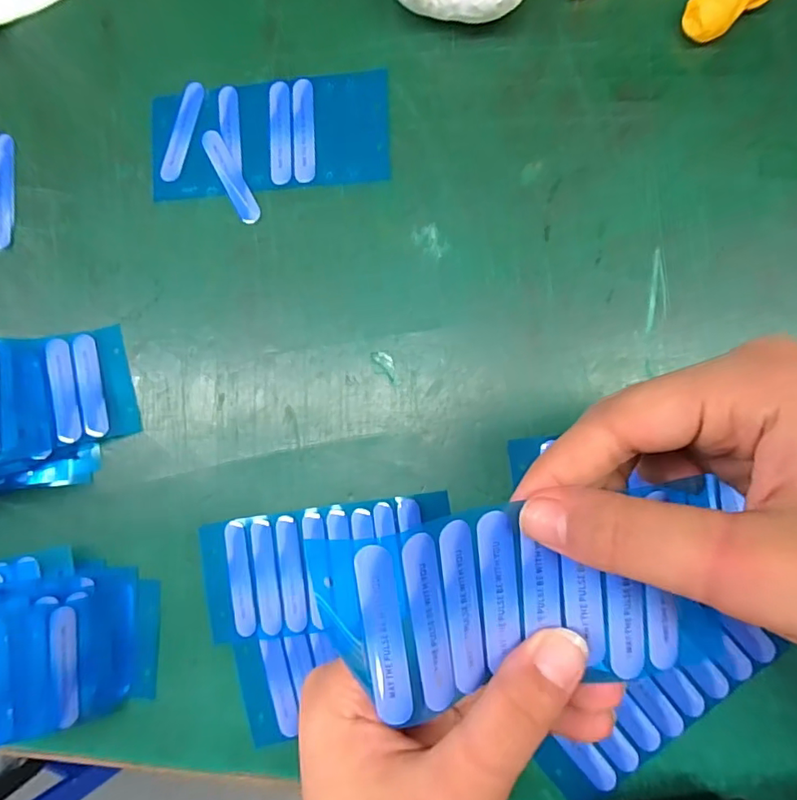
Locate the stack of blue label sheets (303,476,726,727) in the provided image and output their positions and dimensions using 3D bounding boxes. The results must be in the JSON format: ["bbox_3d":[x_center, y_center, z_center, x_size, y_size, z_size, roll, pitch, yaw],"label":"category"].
[{"bbox_3d":[0.033,0.056,0.150,0.108,0.010,0.053,-6,96,-9],"label":"stack of blue label sheets"}]

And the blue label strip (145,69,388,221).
[{"bbox_3d":[-0.065,-0.125,0.262,0.119,0.004,0.064,0,86,7],"label":"blue label strip"}]

